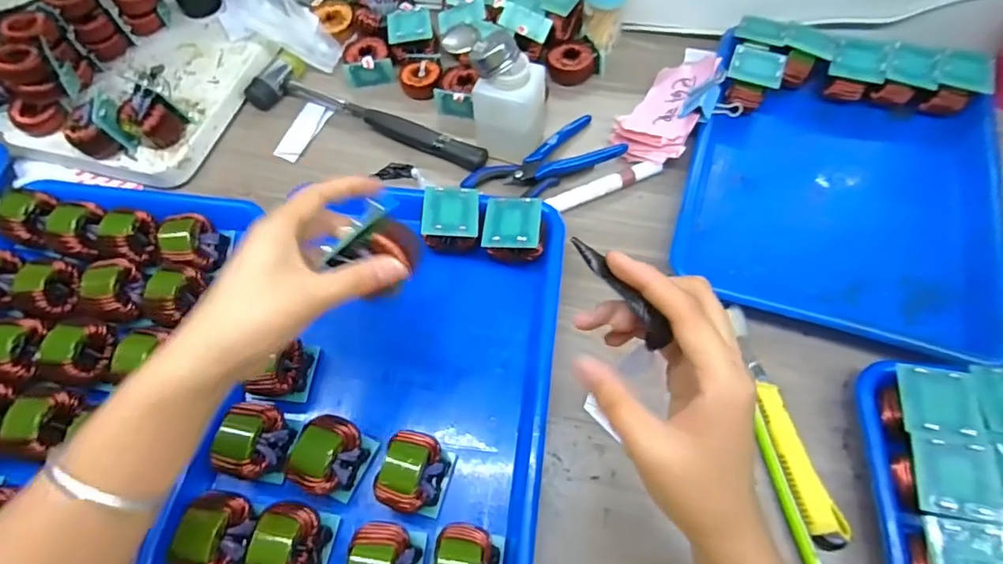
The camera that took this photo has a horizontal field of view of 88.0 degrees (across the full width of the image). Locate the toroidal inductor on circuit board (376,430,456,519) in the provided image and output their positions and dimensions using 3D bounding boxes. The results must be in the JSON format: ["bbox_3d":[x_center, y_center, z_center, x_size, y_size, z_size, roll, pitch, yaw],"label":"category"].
[{"bbox_3d":[-0.059,0.128,0.346,0.040,0.047,0.048,14,64,10],"label":"toroidal inductor on circuit board"}]

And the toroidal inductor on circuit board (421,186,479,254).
[{"bbox_3d":[-0.041,-0.051,0.435,0.046,0.038,0.047,-1,62,2],"label":"toroidal inductor on circuit board"}]

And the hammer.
[{"bbox_3d":[-0.132,-0.173,0.525,0.265,0.030,0.063,20,65,13],"label":"hammer"}]

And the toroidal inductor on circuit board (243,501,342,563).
[{"bbox_3d":[-0.134,0.166,0.327,0.040,0.043,0.049,8,63,7],"label":"toroidal inductor on circuit board"}]

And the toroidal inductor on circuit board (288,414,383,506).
[{"bbox_3d":[-0.116,0.119,0.353,0.037,0.041,0.049,21,65,13],"label":"toroidal inductor on circuit board"}]

